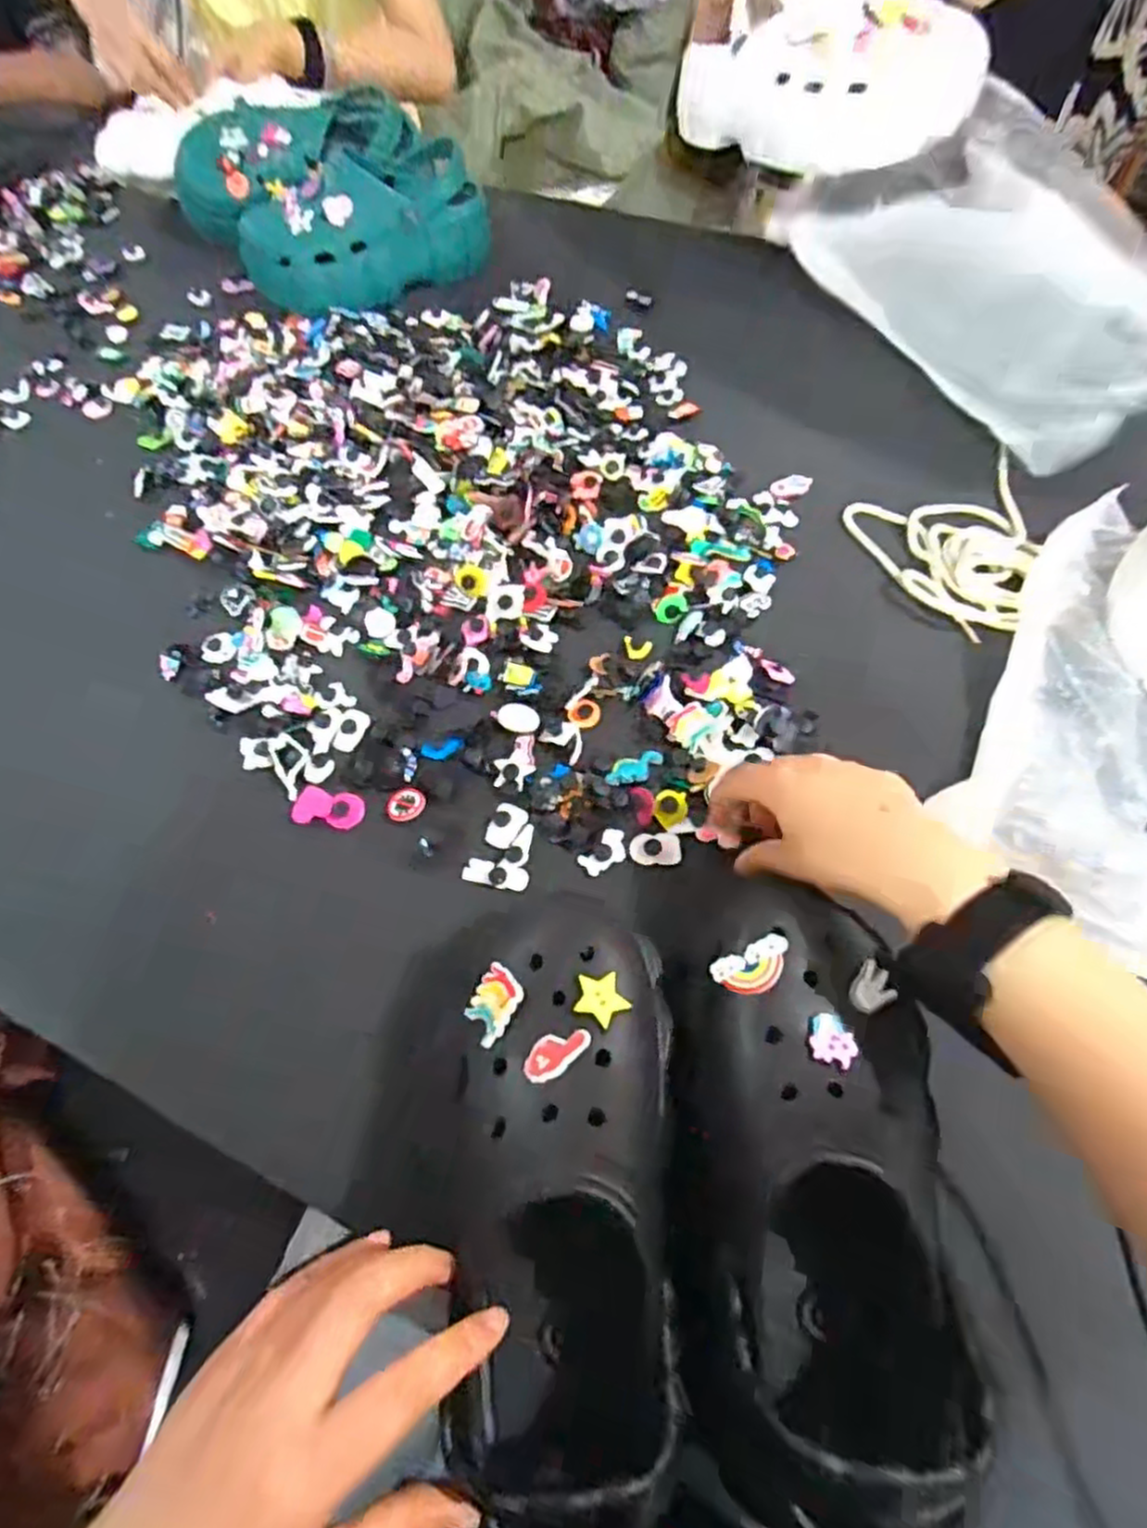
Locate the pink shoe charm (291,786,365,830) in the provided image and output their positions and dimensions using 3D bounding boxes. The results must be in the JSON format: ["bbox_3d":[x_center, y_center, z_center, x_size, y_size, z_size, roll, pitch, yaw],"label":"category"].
[{"bbox_3d":[-0.163,0.030,0.484,0.046,0.004,0.027,10,62,8],"label":"pink shoe charm"}]

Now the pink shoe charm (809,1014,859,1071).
[{"bbox_3d":[0.116,0.124,0.323,0.020,0.004,0.021,17,63,12],"label":"pink shoe charm"}]

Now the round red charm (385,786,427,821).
[{"bbox_3d":[-0.112,0.027,0.480,0.027,0.004,0.022,-26,63,-11],"label":"round red charm"}]

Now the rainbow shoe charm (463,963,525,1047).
[{"bbox_3d":[-0.039,0.116,0.349,0.028,0.004,0.031,32,85,45],"label":"rainbow shoe charm"}]

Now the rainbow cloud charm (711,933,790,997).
[{"bbox_3d":[0.086,0.098,0.345,0.038,0.004,0.021,-30,59,10],"label":"rainbow cloud charm"}]

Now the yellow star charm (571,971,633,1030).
[{"bbox_3d":[0.012,0.110,0.340,0.024,0.005,0.025,-40,67,-17],"label":"yellow star charm"}]

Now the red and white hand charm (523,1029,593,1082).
[{"bbox_3d":[-0.008,0.130,0.326,0.019,0.004,0.032,38,69,21],"label":"red and white hand charm"}]

